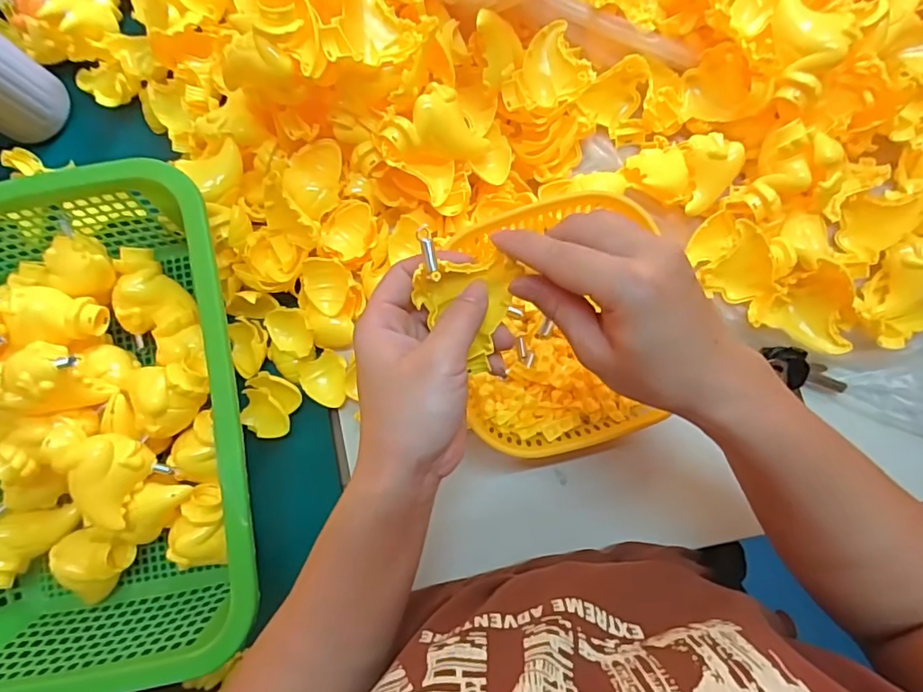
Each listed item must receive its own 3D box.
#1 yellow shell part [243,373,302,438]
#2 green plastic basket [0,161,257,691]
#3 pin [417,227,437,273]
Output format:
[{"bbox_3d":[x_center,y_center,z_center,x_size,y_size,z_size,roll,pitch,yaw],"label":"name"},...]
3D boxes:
[{"bbox_3d":[-0.155,0.048,0.428,0.045,0.010,0.049,0,85,3],"label":"yellow shell part"},{"bbox_3d":[-0.283,0.061,0.405,0.262,0.099,0.349,-10,84,2],"label":"green plastic basket"},{"bbox_3d":[-0.017,-0.049,0.272,0.007,0.004,0.023,-15,98,1],"label":"pin"}]

